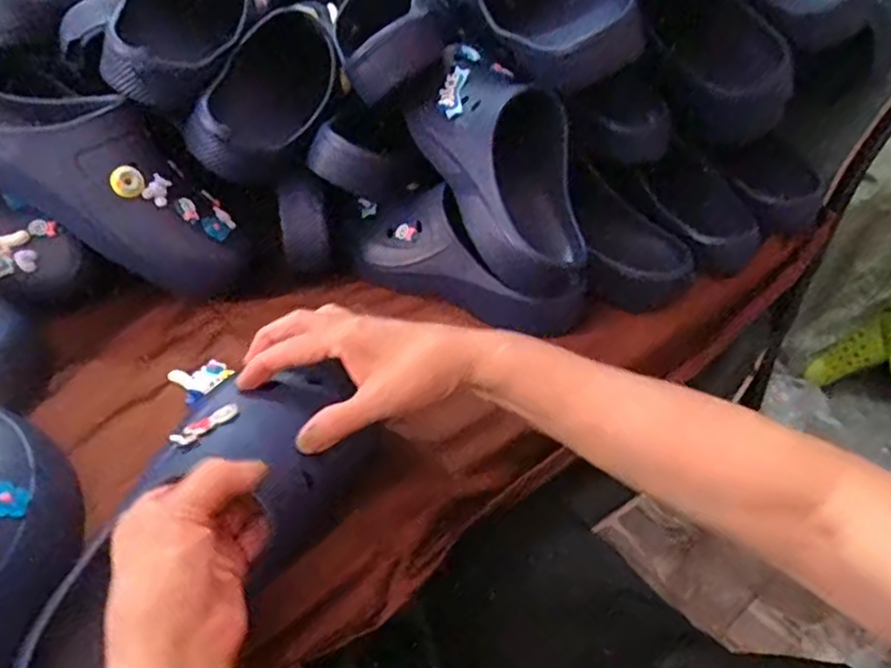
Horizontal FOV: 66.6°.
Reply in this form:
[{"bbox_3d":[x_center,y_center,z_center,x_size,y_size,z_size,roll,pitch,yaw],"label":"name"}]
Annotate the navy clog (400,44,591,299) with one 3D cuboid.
[{"bbox_3d":[0.052,-0.153,0.576,0.109,0.075,0.249,-15,71,-17],"label":"navy clog"}]

